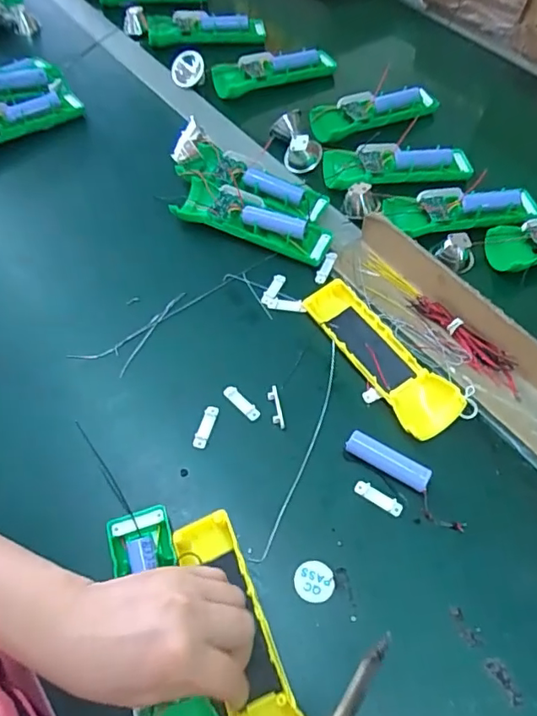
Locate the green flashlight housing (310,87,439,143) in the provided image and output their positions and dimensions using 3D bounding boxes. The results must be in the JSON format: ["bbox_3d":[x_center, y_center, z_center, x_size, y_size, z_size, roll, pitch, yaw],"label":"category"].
[{"bbox_3d":[0.127,-0.301,0.663,0.160,0.027,0.039,-20,60,-10],"label":"green flashlight housing"}]

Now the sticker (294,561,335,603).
[{"bbox_3d":[0.032,0.156,0.381,0.027,0.004,0.027,-1,58,1],"label":"sticker"}]

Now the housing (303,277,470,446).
[{"bbox_3d":[0.093,-0.004,0.466,0.048,0.024,0.161,-27,61,-14],"label":"housing"}]

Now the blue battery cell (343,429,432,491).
[{"bbox_3d":[0.091,0.080,0.420,0.066,0.016,0.017,29,63,18],"label":"blue battery cell"}]

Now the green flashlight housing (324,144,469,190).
[{"bbox_3d":[0.145,-0.216,0.610,0.166,0.025,0.052,-8,58,-3],"label":"green flashlight housing"}]

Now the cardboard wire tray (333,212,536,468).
[{"bbox_3d":[0.160,-0.026,0.469,0.080,0.037,0.271,-37,64,-19],"label":"cardboard wire tray"}]

